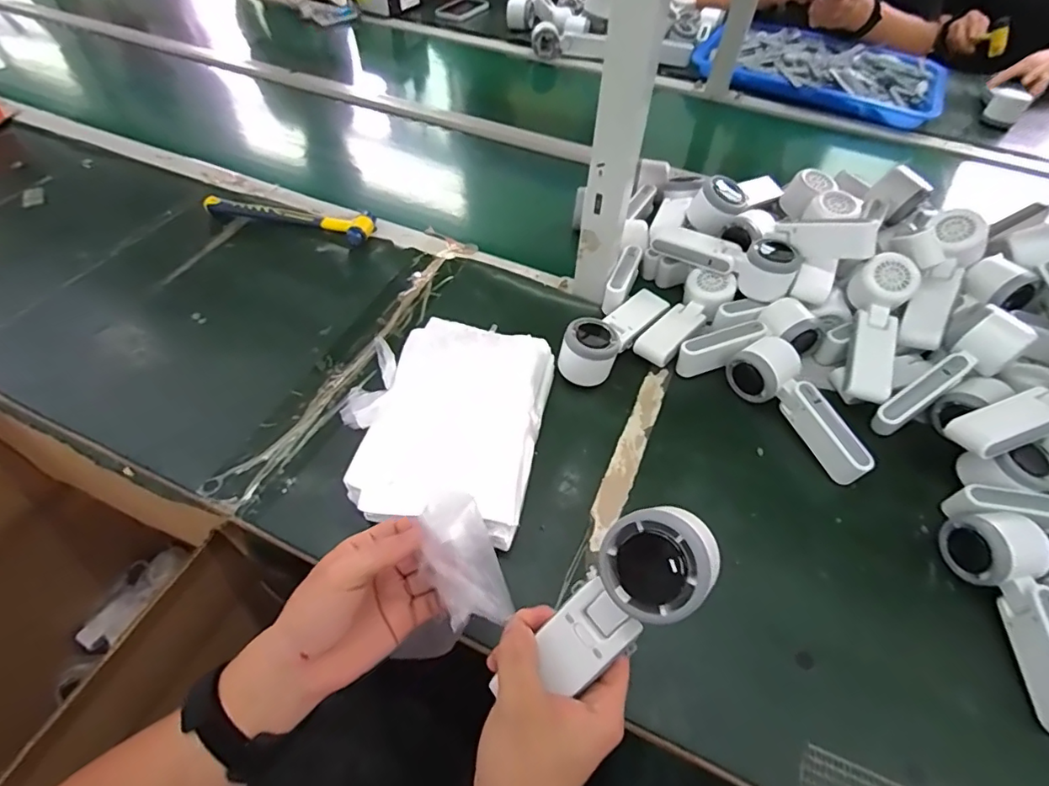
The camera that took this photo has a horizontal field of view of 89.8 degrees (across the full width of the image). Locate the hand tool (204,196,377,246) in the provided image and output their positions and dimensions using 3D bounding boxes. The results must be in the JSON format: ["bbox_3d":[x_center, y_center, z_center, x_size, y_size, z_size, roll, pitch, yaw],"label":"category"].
[{"bbox_3d":[-0.330,-0.242,0.732,0.239,0.022,0.049,9,53,4],"label":"hand tool"}]

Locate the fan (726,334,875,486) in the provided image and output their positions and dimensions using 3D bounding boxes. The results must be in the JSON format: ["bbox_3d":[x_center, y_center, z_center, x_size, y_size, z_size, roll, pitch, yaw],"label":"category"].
[{"bbox_3d":[0.288,0.017,0.546,0.057,0.050,0.163,-24,58,-19],"label":"fan"}]

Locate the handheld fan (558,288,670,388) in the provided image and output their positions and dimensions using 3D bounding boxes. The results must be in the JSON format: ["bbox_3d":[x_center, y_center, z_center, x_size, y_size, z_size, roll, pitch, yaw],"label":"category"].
[{"bbox_3d":[0.102,-0.072,0.601,0.061,0.057,0.168,32,58,20],"label":"handheld fan"}]

